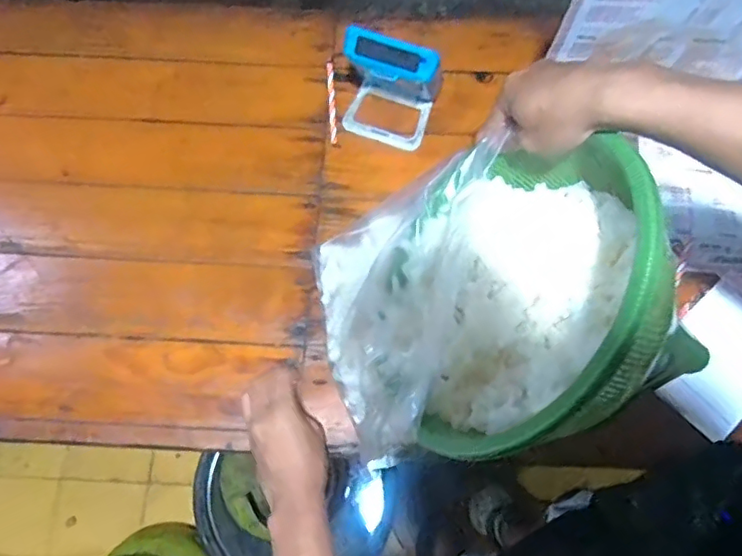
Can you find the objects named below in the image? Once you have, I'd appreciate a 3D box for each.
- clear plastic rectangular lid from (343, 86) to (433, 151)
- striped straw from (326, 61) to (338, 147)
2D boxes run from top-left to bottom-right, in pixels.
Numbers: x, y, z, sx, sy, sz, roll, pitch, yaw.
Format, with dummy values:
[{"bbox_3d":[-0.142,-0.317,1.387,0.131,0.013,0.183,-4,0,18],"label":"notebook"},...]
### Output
[{"bbox_3d":[0.020,-0.193,0.695,0.097,0.013,0.064,19,72,7],"label":"clear plastic rectangular lid"},{"bbox_3d":[-0.048,-0.215,0.706,0.010,0.004,0.111,-3,74,-1],"label":"striped straw"}]

